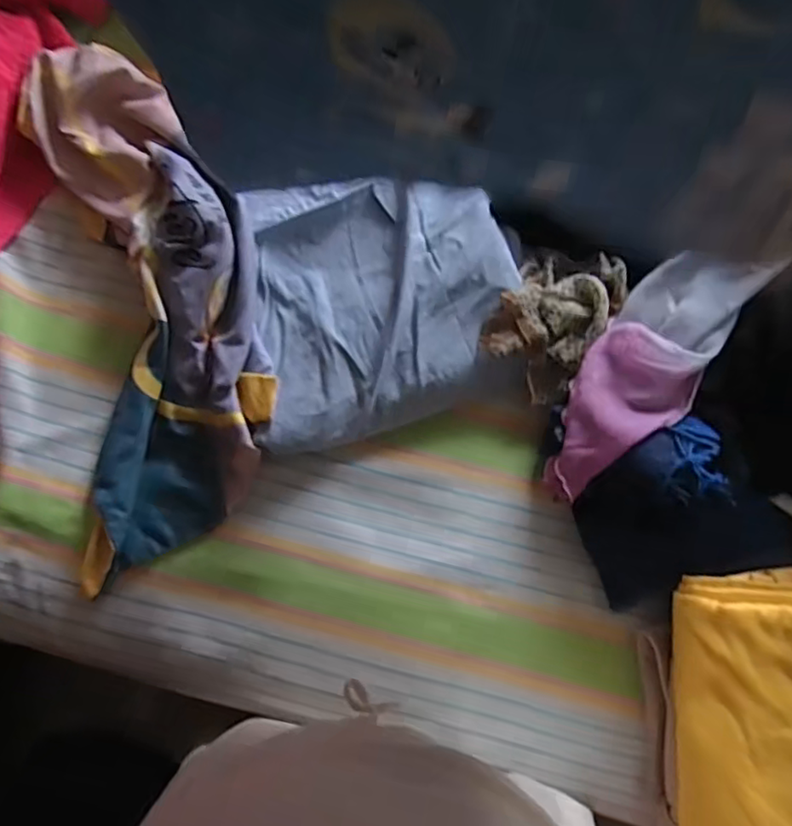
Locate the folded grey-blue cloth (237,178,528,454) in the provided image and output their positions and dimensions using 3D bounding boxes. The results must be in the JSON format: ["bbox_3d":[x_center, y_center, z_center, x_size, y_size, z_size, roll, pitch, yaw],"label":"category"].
[{"bbox_3d":[-0.014,-0.122,0.702,0.285,0.052,0.304,-4,80,-2],"label":"folded grey-blue cloth"}]

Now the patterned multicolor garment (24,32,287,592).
[{"bbox_3d":[-0.272,-0.138,0.702,0.225,0.074,0.586,-10,80,-3],"label":"patterned multicolor garment"}]

